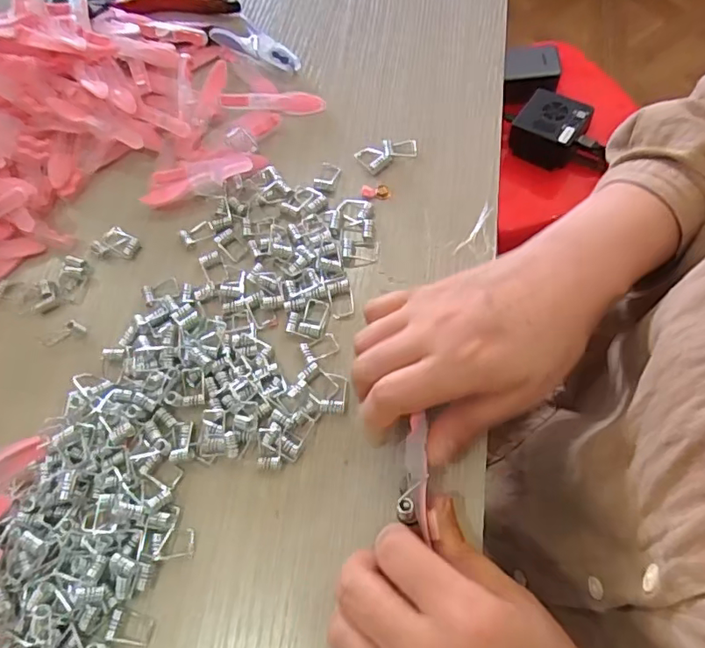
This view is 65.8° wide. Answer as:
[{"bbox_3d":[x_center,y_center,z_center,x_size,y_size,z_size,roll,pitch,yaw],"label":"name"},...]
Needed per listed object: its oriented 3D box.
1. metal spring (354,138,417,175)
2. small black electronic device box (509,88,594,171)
[{"bbox_3d":[0.024,-0.119,0.373,0.039,0.008,0.024,-25,65,-4],"label":"metal spring"},{"bbox_3d":[0.245,-0.243,0.680,0.081,0.045,0.082,24,71,17],"label":"small black electronic device box"}]

